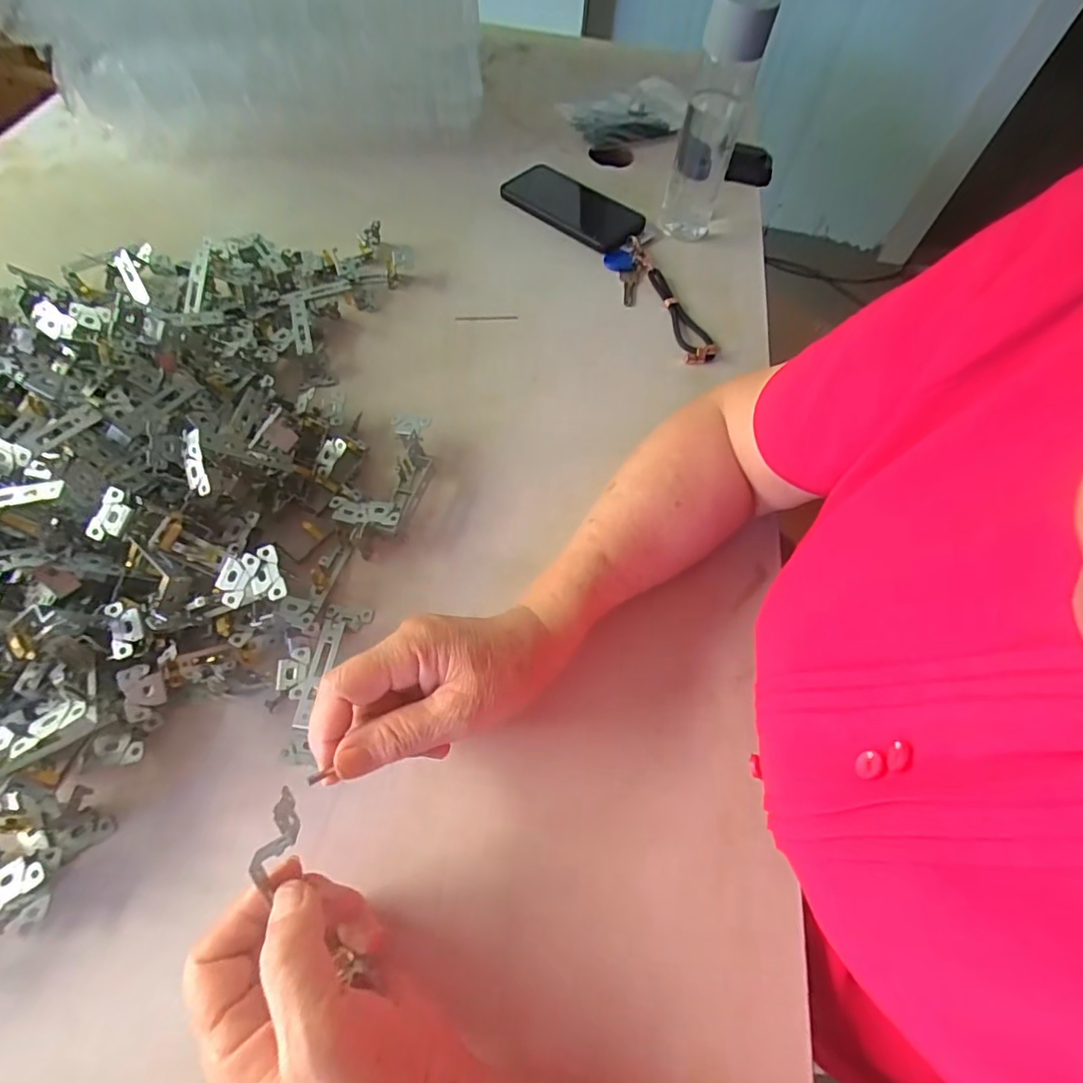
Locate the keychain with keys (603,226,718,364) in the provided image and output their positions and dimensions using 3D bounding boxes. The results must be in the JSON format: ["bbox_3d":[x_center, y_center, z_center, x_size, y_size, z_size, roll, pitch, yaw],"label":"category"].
[{"bbox_3d":[0.120,-0.266,0.568,0.072,0.014,0.209,-10,63,-9],"label":"keychain with keys"}]

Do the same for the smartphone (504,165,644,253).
[{"bbox_3d":[0.037,-0.391,0.631,0.166,0.014,0.091,36,65,14],"label":"smartphone"}]

